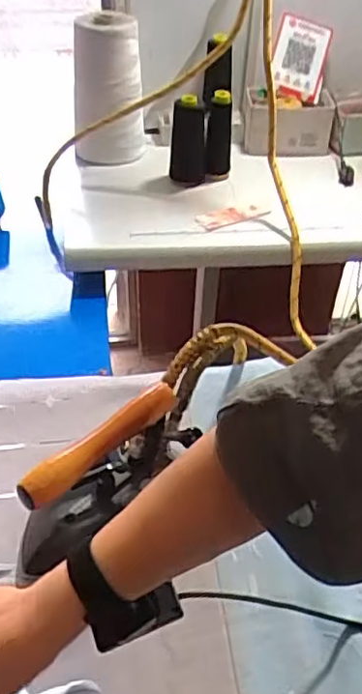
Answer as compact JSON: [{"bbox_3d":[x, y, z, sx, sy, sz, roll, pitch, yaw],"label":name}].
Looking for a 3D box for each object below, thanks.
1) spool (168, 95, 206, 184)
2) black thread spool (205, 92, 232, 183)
[{"bbox_3d":[0.014,-0.459,1.403,0.066,0.201,0.086,11,42,10],"label":"spool"},{"bbox_3d":[0.086,-0.486,1.438,0.057,0.192,0.053,-1,40,0],"label":"black thread spool"}]

